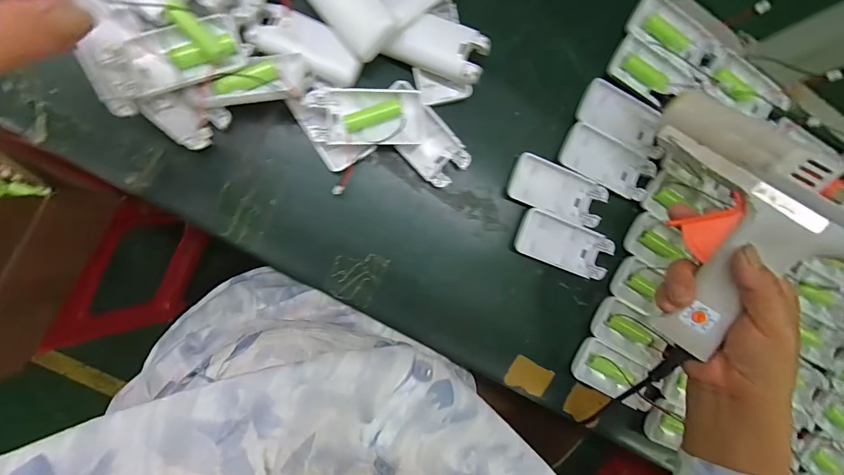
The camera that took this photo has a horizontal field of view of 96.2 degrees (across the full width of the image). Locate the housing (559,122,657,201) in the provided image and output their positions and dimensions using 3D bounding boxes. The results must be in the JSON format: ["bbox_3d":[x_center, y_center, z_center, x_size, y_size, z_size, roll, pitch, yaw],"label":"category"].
[{"bbox_3d":[0.182,-0.073,0.370,0.094,0.012,0.042,26,89,-11],"label":"housing"}]

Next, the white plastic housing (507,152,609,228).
[{"bbox_3d":[0.129,-0.044,0.360,0.091,0.013,0.043,21,90,-11],"label":"white plastic housing"}]

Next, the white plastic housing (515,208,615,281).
[{"bbox_3d":[0.138,0.007,0.368,0.092,0.015,0.043,21,90,-11],"label":"white plastic housing"}]

